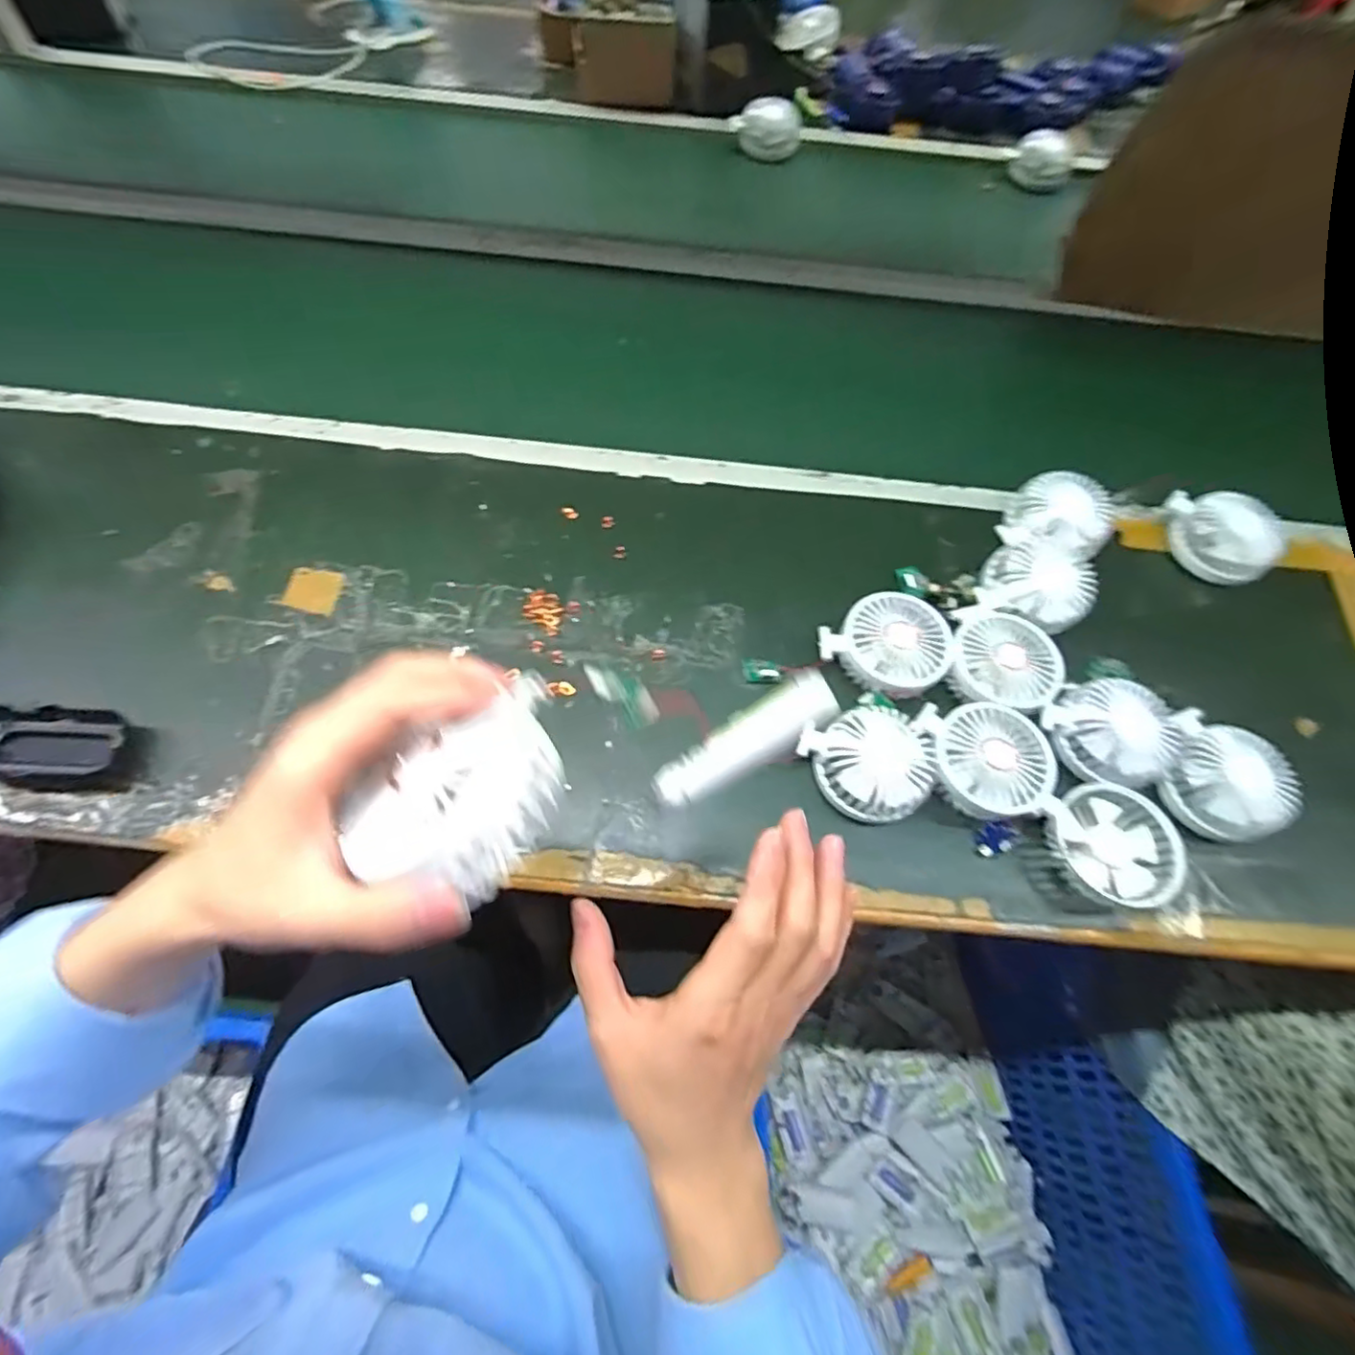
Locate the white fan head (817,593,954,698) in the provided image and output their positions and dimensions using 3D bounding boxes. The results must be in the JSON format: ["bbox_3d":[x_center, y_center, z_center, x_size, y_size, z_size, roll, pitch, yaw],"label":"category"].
[{"bbox_3d":[0.183,-0.031,0.563,0.100,0.037,0.091,2,62,-3],"label":"white fan head"}]

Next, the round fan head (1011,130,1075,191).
[{"bbox_3d":[0.553,-0.781,0.978,0.081,0.053,0.101,30,64,12],"label":"round fan head"}]

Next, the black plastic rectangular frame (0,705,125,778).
[{"bbox_3d":[-0.479,0.050,0.492,0.106,0.027,0.051,3,62,-2],"label":"black plastic rectangular frame"}]

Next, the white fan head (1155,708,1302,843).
[{"bbox_3d":[0.433,0.082,0.519,0.090,0.043,0.085,36,66,14],"label":"white fan head"}]

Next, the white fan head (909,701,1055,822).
[{"bbox_3d":[0.244,0.064,0.516,0.095,0.037,0.095,2,62,-3],"label":"white fan head"}]

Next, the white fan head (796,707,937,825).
[{"bbox_3d":[0.152,0.067,0.509,0.085,0.029,0.090,2,62,-3],"label":"white fan head"}]

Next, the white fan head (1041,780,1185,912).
[{"bbox_3d":[0.329,0.126,0.489,0.094,0.029,0.088,2,62,-3],"label":"white fan head"}]

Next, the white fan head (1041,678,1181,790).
[{"bbox_3d":[0.356,0.045,0.532,0.088,0.043,0.091,2,62,-3],"label":"white fan head"}]

